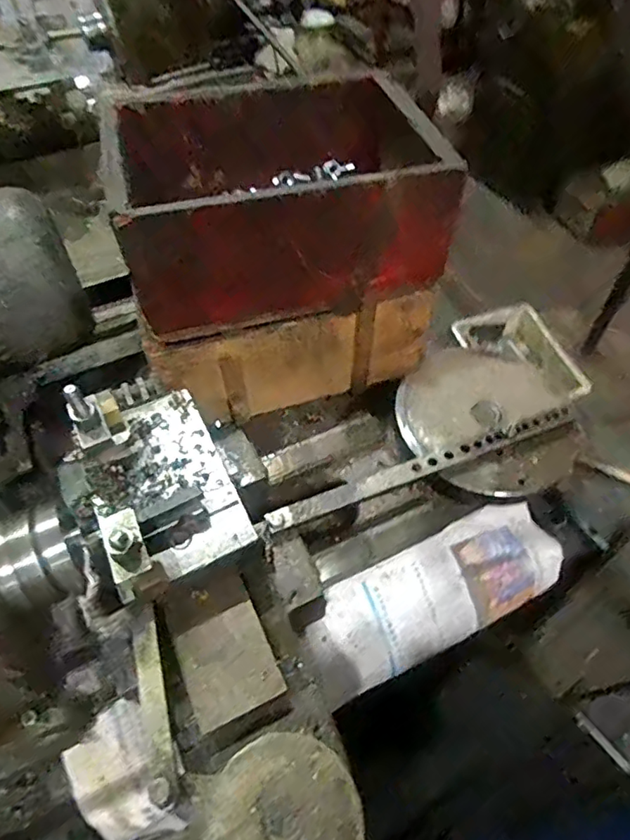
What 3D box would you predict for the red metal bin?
[{"bbox_3d":[-0.043,-0.259,0.638,0.338,0.155,0.236,-14,53,-8],"label":"red metal bin"}]

